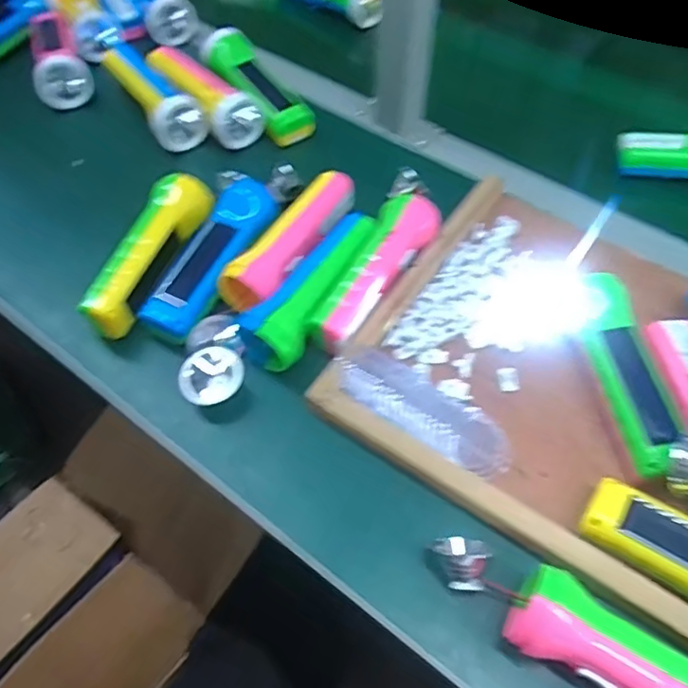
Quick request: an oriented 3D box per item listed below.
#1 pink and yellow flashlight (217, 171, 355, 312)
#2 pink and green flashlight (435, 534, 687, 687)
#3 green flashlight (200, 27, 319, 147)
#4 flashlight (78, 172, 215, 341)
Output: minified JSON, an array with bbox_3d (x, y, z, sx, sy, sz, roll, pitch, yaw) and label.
[{"bbox_3d":[-0.042,-0.093,0.516,0.043,0.037,0.155,29,60,18],"label":"pink and yellow flashlight"},{"bbox_3d":[0.150,0.175,0.339,0.208,0.042,0.047,27,60,17],"label":"pink and green flashlight"},{"bbox_3d":[-0.096,-0.285,0.647,0.060,0.050,0.163,-27,60,-17],"label":"green flashlight"},{"bbox_3d":[-0.167,-0.076,0.515,0.047,0.054,0.162,16,57,11],"label":"flashlight"}]

